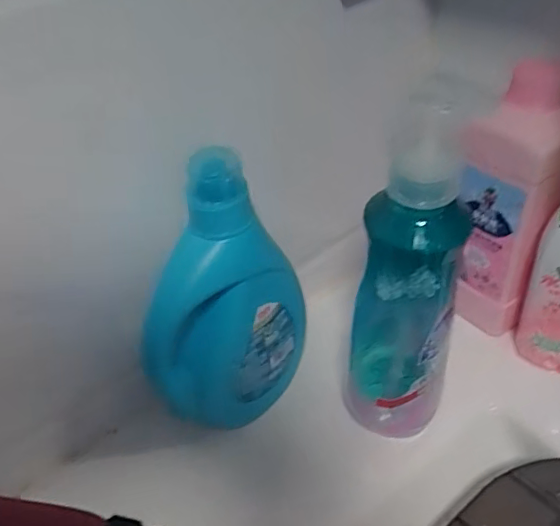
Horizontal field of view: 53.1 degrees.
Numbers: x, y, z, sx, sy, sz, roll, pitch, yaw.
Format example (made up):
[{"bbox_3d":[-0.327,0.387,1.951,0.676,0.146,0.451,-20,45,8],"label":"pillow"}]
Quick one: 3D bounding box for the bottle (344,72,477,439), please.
[{"bbox_3d":[0.083,0.029,0.378,0.068,0.293,0.051,3,43,11],"label":"bottle"}]

